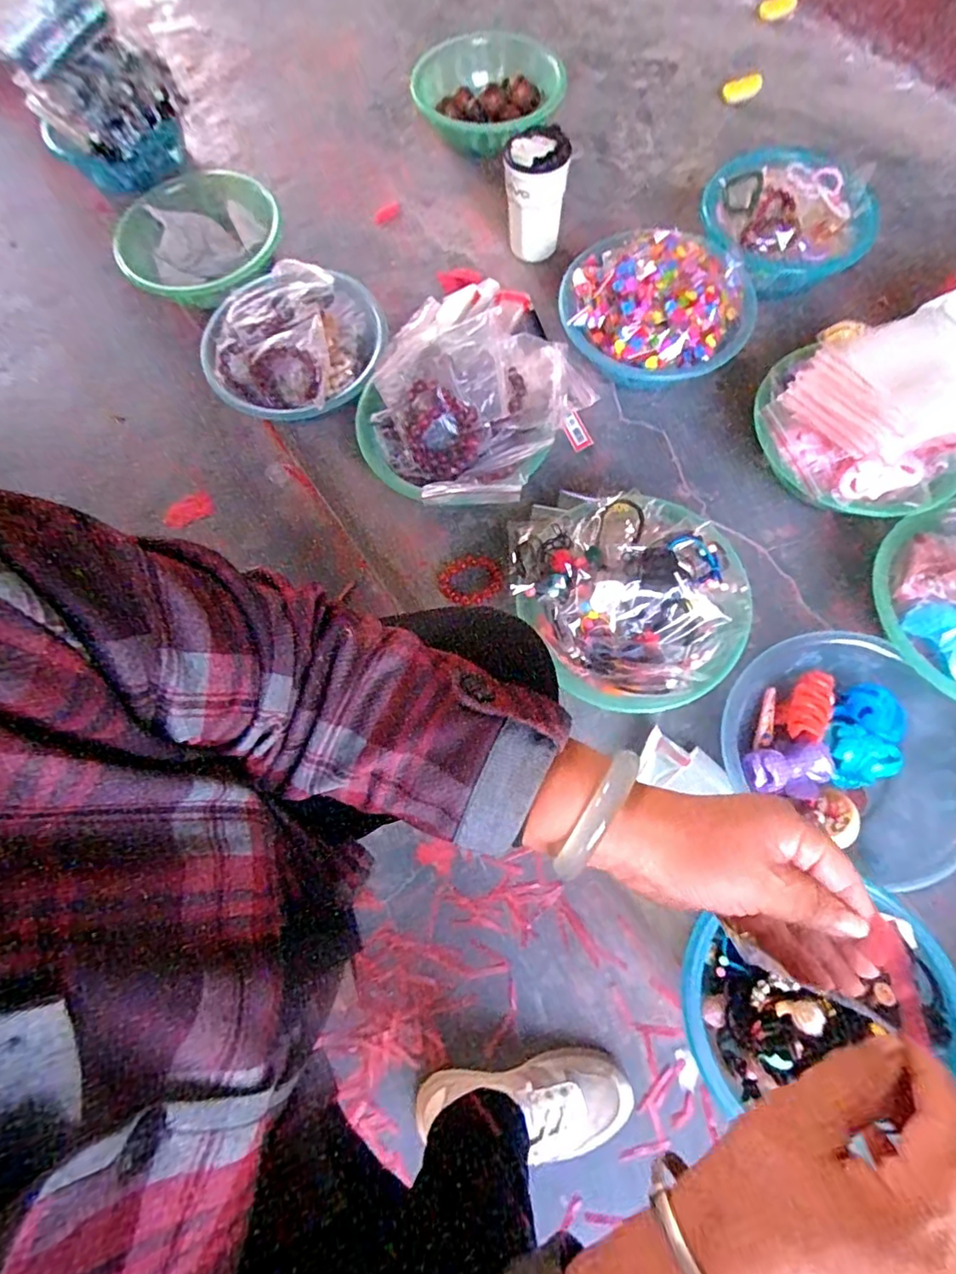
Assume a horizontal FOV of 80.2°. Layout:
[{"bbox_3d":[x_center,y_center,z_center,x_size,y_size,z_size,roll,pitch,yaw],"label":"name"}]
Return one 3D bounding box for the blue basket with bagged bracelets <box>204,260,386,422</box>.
[{"bbox_3d":[-0.238,-0.389,0.755,0.228,0.080,0.241,-1,71,2],"label":"blue basket with bagged bracelets"}]

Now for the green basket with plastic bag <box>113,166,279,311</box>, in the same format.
[{"bbox_3d":[-0.415,-0.597,0.875,0.261,0.091,0.226,17,73,8],"label":"green basket with plastic bag"}]

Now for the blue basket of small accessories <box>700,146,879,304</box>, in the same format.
[{"bbox_3d":[0.421,-0.569,0.793,0.232,0.089,0.216,-12,71,-2],"label":"blue basket of small accessories"}]

